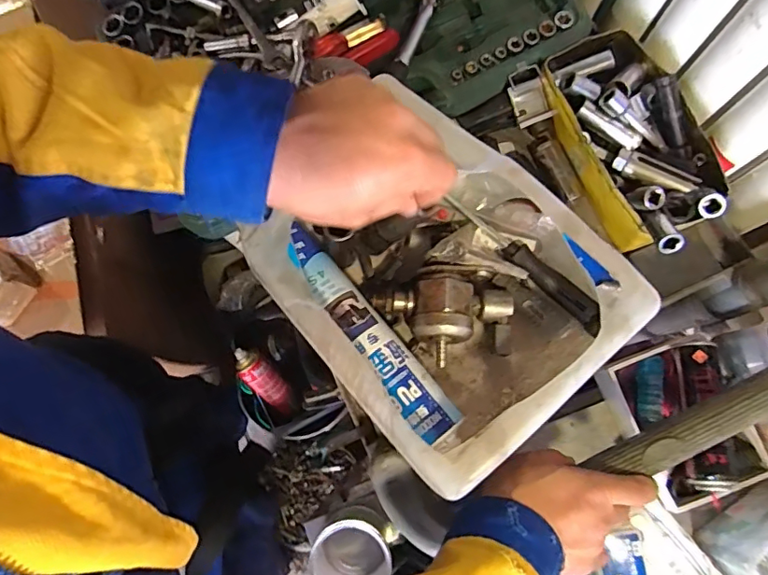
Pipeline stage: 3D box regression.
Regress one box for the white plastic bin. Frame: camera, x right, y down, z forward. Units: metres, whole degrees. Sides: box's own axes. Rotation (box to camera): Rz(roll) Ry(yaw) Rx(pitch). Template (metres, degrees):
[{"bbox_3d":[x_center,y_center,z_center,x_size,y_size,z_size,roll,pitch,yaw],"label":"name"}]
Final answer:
[{"bbox_3d":[0.039,-0.007,0.400,0.202,0.098,0.236,-40,80,-7],"label":"white plastic bin"}]

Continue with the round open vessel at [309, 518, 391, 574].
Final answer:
[{"bbox_3d":[-0.042,0.291,0.555,0.078,0.088,0.079,0,78,1],"label":"round open vessel"}]

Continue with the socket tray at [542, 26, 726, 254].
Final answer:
[{"bbox_3d":[0.283,-0.170,0.584,0.135,0.078,0.253,-20,78,-3],"label":"socket tray"}]

